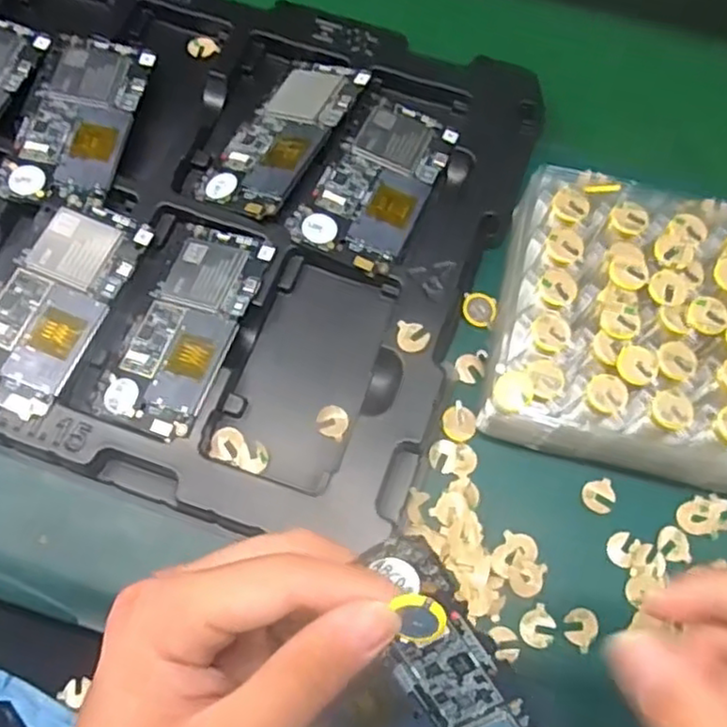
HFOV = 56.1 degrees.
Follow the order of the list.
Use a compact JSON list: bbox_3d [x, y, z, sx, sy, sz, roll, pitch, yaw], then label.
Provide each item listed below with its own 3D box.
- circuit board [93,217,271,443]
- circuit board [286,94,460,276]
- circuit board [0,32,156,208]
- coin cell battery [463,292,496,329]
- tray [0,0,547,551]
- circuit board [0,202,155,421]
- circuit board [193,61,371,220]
[{"bbox_3d":[-0.099,-0.020,0.382,0.060,0.005,0.123,17,71,19],"label":"circuit board"},{"bbox_3d":[0.010,-0.112,0.418,0.065,0.012,0.122,22,70,8],"label":"circuit board"},{"bbox_3d":[-0.177,-0.154,0.425,0.066,0.004,0.128,12,69,4],"label":"circuit board"},{"bbox_3d":[0.069,-0.032,0.402,0.019,0.004,0.019,18,69,6],"label":"coin cell battery"},{"bbox_3d":[-0.207,-0.133,0.426,0.570,0.028,0.327,20,69,7],"label":"tray"},{"bbox_3d":[-0.173,-0.035,0.381,0.062,0.005,0.126,24,70,8],"label":"circuit board"},{"bbox_3d":[-0.050,-0.145,0.426,0.057,0.013,0.125,28,70,10],"label":"circuit board"}]

